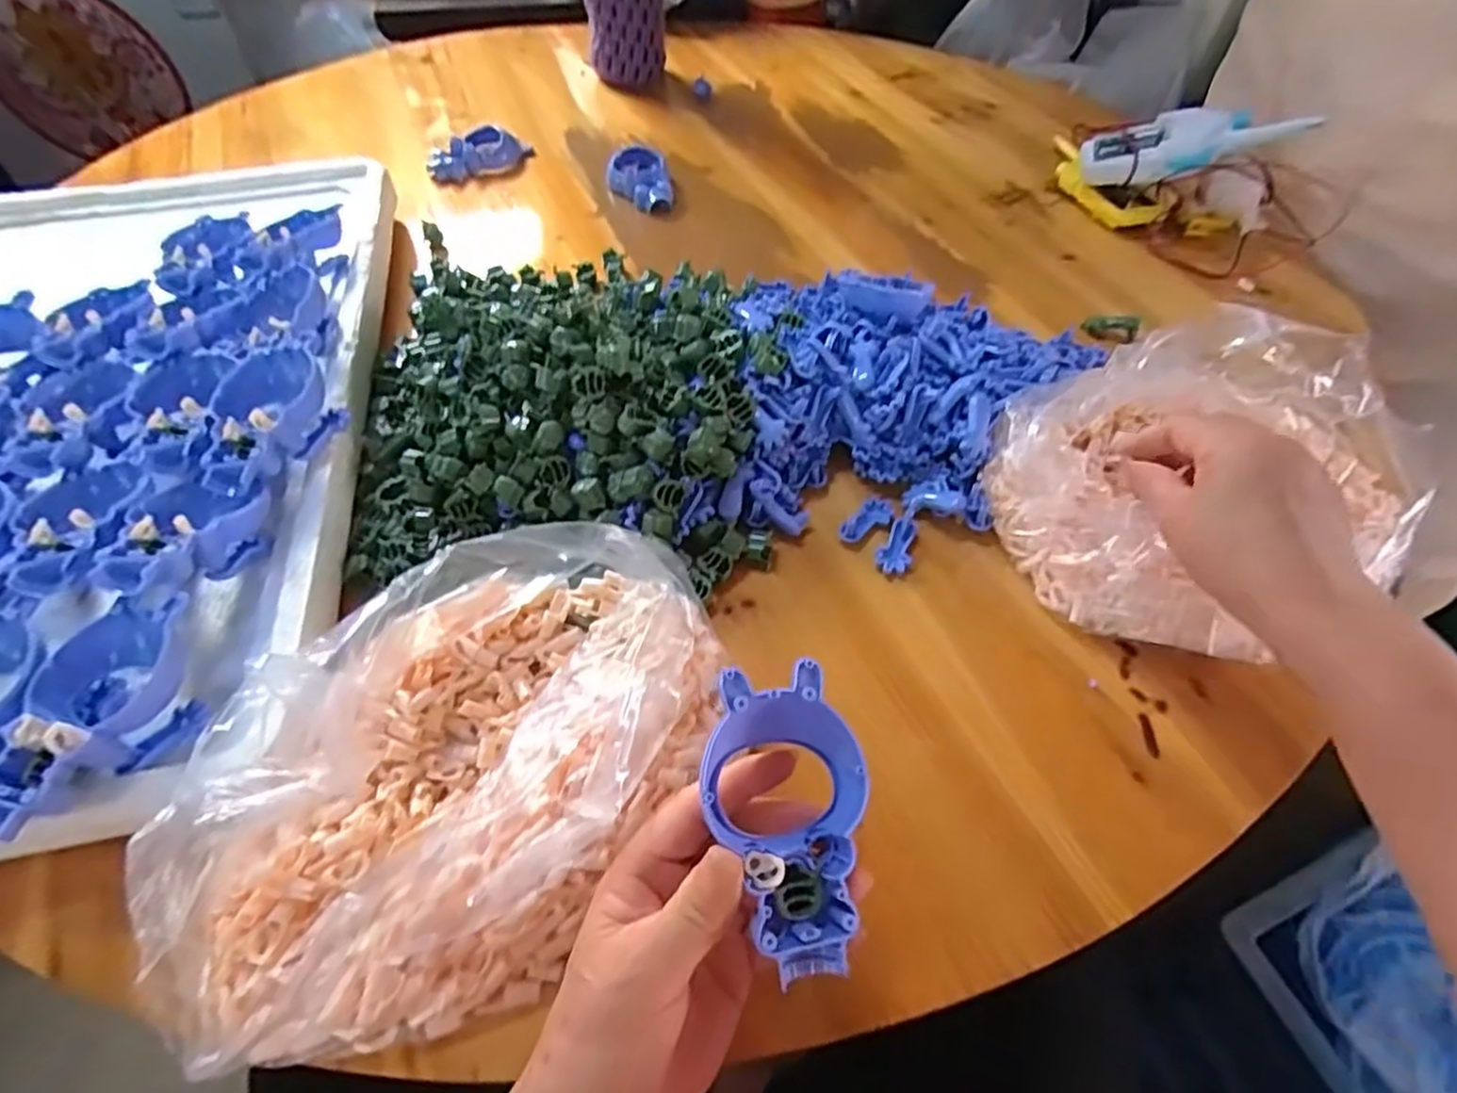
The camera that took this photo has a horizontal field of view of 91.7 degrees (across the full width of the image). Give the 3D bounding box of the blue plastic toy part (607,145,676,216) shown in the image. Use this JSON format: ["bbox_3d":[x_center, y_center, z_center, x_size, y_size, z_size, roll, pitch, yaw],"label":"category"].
[{"bbox_3d":[-0.084,-0.346,0.670,0.056,0.022,0.091,-9,54,-7],"label":"blue plastic toy part"}]

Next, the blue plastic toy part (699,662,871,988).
[{"bbox_3d":[0.018,0.093,0.251,0.058,0.022,0.102,11,76,-15],"label":"blue plastic toy part"}]

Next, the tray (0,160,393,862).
[{"bbox_3d":[-0.449,-0.081,0.432,0.420,0.080,0.550,-9,54,-6],"label":"tray"}]

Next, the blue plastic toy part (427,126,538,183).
[{"bbox_3d":[-0.246,-0.388,0.699,0.103,0.026,0.040,-22,56,-16],"label":"blue plastic toy part"}]

